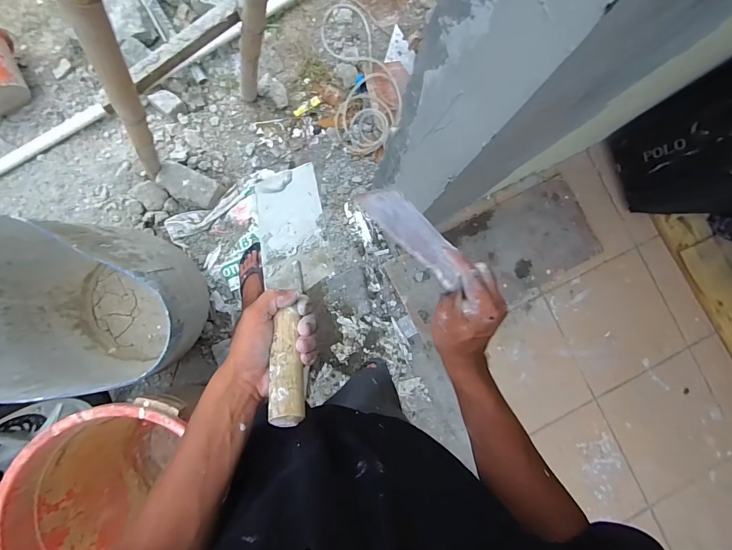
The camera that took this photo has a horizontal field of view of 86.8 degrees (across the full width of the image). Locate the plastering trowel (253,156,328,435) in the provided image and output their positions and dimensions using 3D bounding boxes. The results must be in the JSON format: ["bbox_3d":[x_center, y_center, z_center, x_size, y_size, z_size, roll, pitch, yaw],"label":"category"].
[{"bbox_3d":[-0.090,0.006,0.462,0.088,0.071,0.331,-5,53,-5],"label":"plastering trowel"}]

